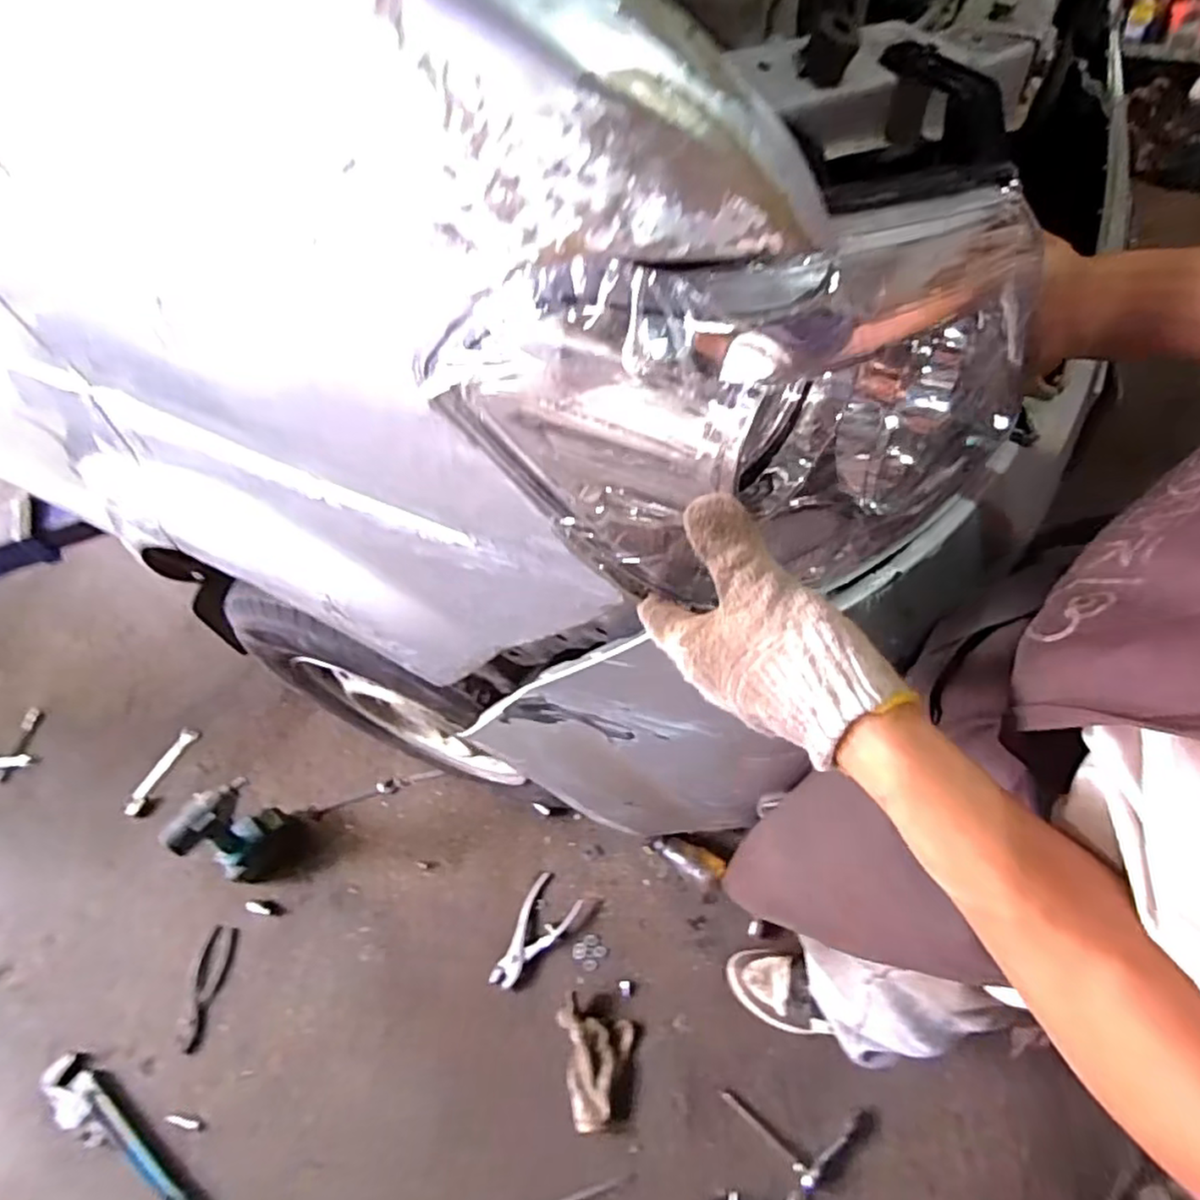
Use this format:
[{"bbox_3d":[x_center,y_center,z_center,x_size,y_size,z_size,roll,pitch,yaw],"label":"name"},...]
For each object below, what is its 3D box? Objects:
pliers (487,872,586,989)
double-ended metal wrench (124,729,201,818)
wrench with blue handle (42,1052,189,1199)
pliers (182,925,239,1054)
[{"bbox_3d":[-0.128,0.617,1.231,0.095,0.013,0.197,32,67,20],"label":"pliers"},{"bbox_3d":[-0.942,0.368,1.434,0.056,0.018,0.199,18,63,14],"label":"double-ended metal wrench"},{"bbox_3d":[-0.799,0.886,1.097,0.343,0.048,0.073,29,66,19],"label":"wrench with blue handle"},{"bbox_3d":[-0.723,0.706,1.217,0.063,0.014,0.196,3,60,6],"label":"pliers"}]

